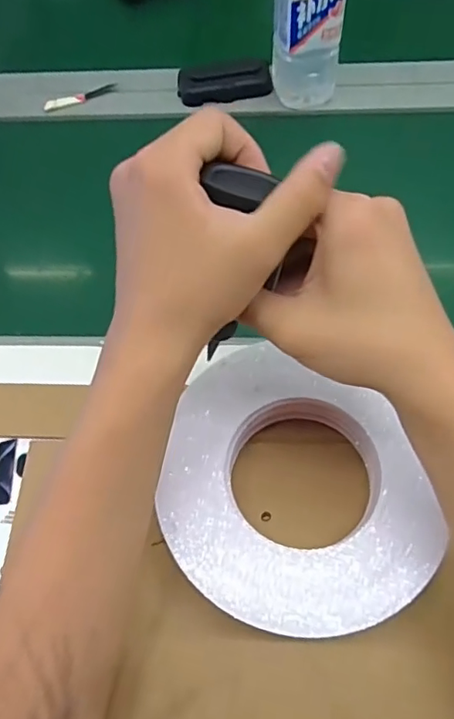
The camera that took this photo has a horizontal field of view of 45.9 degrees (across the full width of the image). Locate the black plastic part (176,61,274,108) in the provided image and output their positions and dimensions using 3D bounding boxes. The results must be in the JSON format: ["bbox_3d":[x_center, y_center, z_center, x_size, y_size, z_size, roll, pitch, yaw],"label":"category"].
[{"bbox_3d":[-0.003,-0.321,0.622,0.108,0.024,0.041,-4,63,1],"label":"black plastic part"}]

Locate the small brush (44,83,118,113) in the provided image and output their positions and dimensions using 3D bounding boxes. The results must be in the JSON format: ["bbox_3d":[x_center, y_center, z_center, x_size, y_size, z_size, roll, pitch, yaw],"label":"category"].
[{"bbox_3d":[-0.175,-0.313,0.640,0.089,0.017,0.004,-14,63,-4],"label":"small brush"}]

